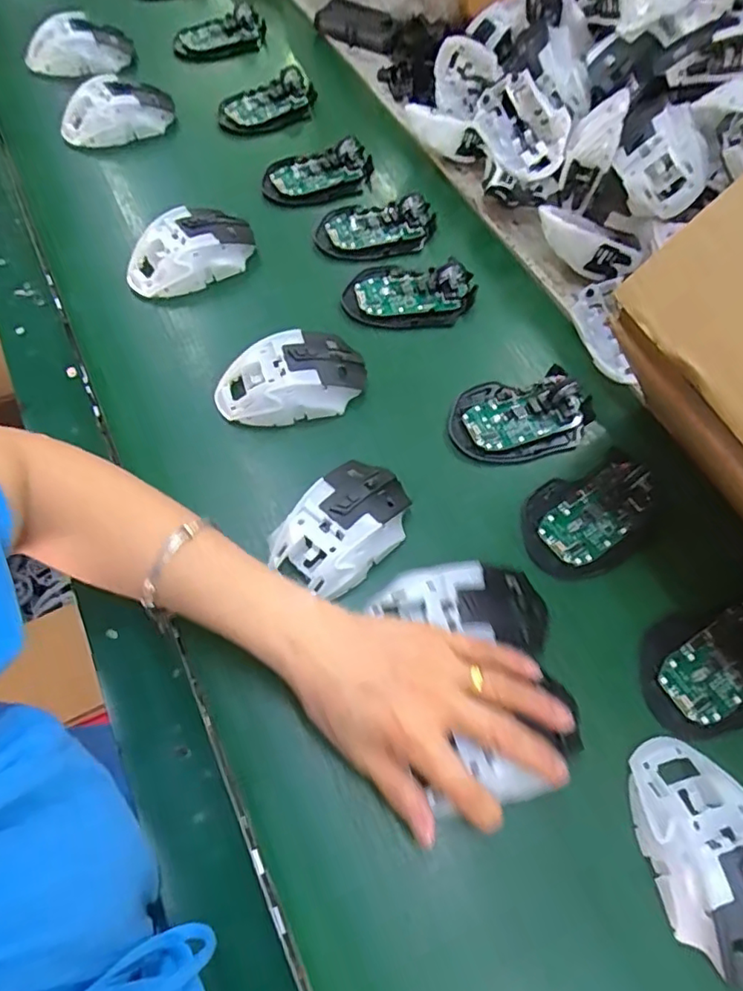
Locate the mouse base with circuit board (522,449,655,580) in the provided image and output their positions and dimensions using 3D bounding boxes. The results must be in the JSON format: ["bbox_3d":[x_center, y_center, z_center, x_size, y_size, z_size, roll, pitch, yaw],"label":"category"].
[{"bbox_3d":[0.157,0.013,0.417,0.105,0.018,0.072,-32,68,-16],"label":"mouse base with circuit board"}]

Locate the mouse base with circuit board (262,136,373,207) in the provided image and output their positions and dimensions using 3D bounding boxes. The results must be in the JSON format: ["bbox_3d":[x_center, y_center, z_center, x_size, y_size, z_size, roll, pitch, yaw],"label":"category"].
[{"bbox_3d":[-0.047,-0.318,0.580,0.112,0.021,0.061,-21,65,-12],"label":"mouse base with circuit board"}]

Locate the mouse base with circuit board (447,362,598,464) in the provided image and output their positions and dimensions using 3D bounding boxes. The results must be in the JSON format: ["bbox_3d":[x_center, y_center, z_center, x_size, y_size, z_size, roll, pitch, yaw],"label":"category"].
[{"bbox_3d":[0.118,-0.066,0.456,0.114,0.021,0.071,-13,64,-8],"label":"mouse base with circuit board"}]

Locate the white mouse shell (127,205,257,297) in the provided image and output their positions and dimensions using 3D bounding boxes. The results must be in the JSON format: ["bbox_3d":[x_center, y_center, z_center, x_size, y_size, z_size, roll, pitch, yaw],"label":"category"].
[{"bbox_3d":[-0.157,-0.214,0.511,0.112,0.045,0.053,-38,70,-18],"label":"white mouse shell"}]

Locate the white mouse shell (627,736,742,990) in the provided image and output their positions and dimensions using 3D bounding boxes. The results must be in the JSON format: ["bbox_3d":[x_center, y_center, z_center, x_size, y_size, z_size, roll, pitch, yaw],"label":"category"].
[{"bbox_3d":[0.186,0.194,0.316,0.065,0.033,0.115,-17,65,-10],"label":"white mouse shell"}]

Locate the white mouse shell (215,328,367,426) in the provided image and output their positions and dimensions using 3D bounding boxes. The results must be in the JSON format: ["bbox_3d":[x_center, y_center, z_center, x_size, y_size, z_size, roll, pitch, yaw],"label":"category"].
[{"bbox_3d":[-0.063,-0.092,0.454,0.114,0.034,0.063,-15,64,-9],"label":"white mouse shell"}]

